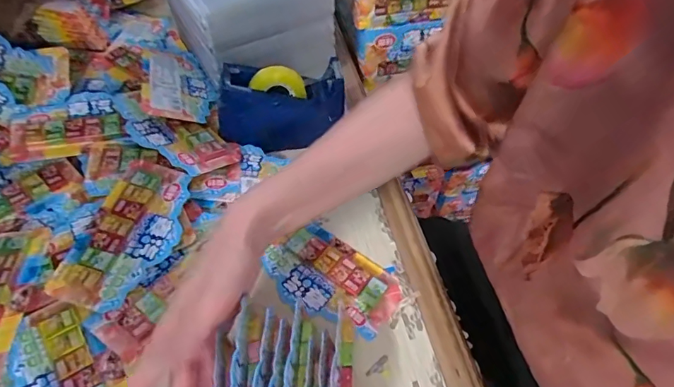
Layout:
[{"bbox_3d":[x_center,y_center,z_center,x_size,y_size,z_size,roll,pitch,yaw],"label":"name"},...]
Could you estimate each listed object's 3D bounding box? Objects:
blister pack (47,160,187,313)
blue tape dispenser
[{"bbox_3d":[-0.185,0.030,0.393,0.081,0.011,0.143,8,52,4],"label":"blister pack"},{"bbox_3d":[-0.058,-0.095,0.471,0.130,0.083,0.051,-2,52,-2],"label":"blue tape dispenser"}]

